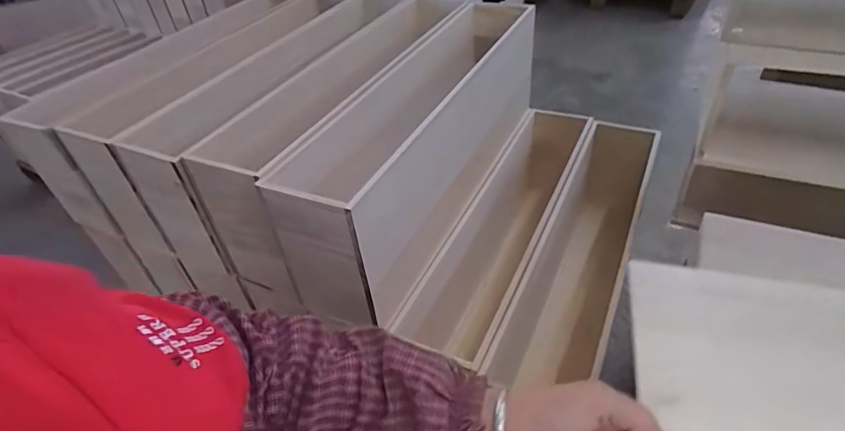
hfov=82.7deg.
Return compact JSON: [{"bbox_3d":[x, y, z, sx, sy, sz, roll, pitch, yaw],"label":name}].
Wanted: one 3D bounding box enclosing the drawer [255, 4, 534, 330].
[{"bbox_3d":[0.001,-0.120,0.707,0.151,0.174,0.541,17,49,22],"label":"drawer"}]

